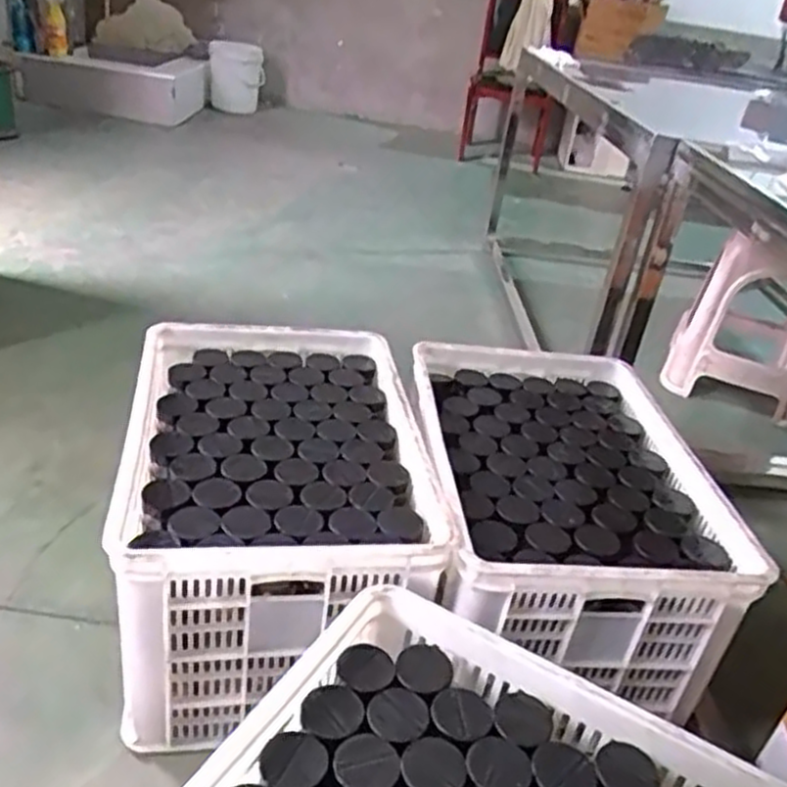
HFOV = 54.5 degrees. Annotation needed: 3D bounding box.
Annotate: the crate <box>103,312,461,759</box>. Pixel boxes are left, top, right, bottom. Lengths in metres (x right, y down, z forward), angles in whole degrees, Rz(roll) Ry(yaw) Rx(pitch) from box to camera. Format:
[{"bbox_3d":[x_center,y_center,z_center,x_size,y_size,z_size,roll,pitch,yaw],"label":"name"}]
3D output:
[{"bbox_3d":[-0.196,0.171,1.234,0.426,0.310,0.604,2,31,-13],"label":"crate"}]

